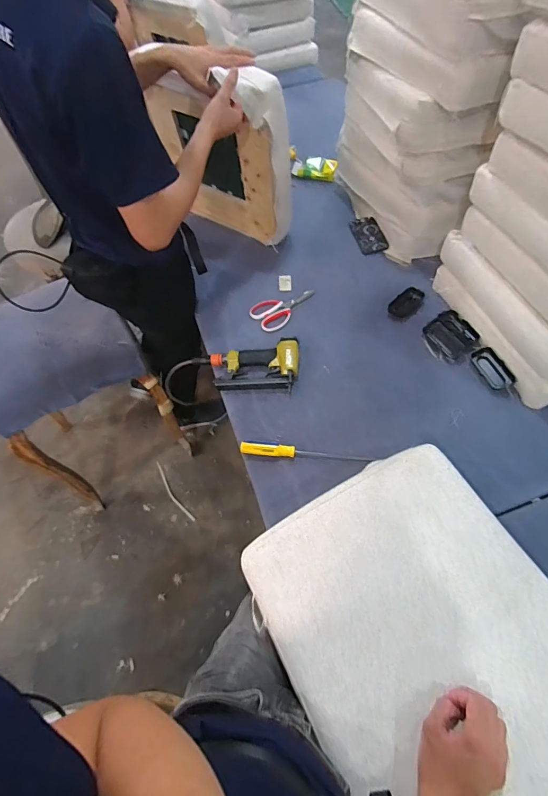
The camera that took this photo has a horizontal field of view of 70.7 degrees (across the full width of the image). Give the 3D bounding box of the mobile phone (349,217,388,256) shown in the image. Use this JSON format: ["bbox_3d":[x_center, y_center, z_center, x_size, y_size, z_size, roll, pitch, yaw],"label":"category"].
[{"bbox_3d":[0.298,-0.516,1.216,0.088,0.007,0.163,-11,58,-3],"label":"mobile phone"}]

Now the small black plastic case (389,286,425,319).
[{"bbox_3d":[0.360,-0.260,1.054,0.064,0.024,0.107,36,67,24],"label":"small black plastic case"}]

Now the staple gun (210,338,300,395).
[{"bbox_3d":[-0.043,-0.074,0.947,0.212,0.048,0.137,-5,58,2],"label":"staple gun"}]

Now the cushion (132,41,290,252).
[{"bbox_3d":[-0.155,-0.700,1.114,0.463,0.431,0.106,35,67,23],"label":"cushion"}]

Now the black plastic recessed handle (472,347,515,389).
[{"bbox_3d":[0.506,-0.069,0.900,0.049,0.029,0.109,-20,59,-8],"label":"black plastic recessed handle"}]

